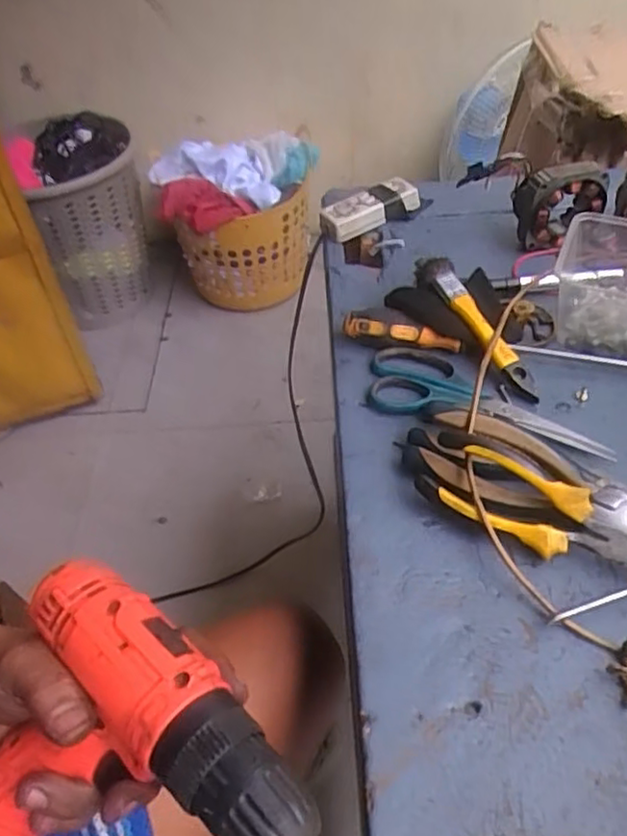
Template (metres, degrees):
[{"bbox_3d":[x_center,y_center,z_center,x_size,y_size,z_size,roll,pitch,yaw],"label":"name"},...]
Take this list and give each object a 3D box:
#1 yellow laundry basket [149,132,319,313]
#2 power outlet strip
[{"bbox_3d":[-0.180,-0.504,1.676,0.363,0.363,0.350,1,46,7],"label":"yellow laundry basket"},{"bbox_3d":[0.065,-0.237,0.750,0.107,0.029,0.052,-21,46,3],"label":"power outlet strip"}]

